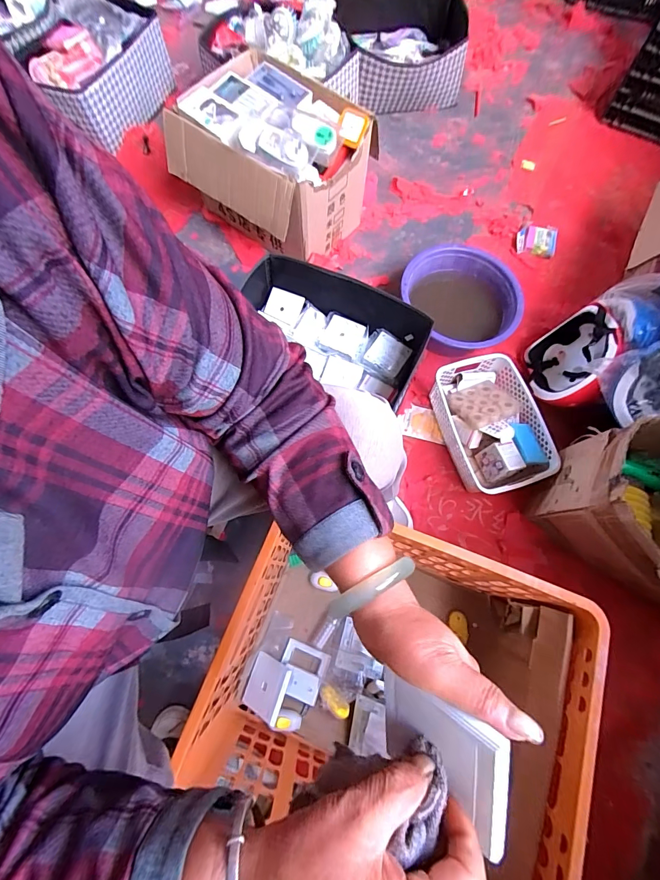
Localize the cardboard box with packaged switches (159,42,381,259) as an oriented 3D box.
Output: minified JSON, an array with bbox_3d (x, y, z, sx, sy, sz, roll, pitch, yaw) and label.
[{"bbox_3d":[-0.146,-0.709,0.956,0.413,0.272,0.353,34,74,10],"label":"cardboard box with packaged switches"}]

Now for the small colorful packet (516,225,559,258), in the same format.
[{"bbox_3d":[0.597,-0.576,1.068,0.106,0.009,0.090,12,85,10],"label":"small colorful packet"}]

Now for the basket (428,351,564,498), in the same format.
[{"bbox_3d":[0.361,-0.034,0.834,0.206,0.095,0.301,-13,72,-6],"label":"basket"}]

